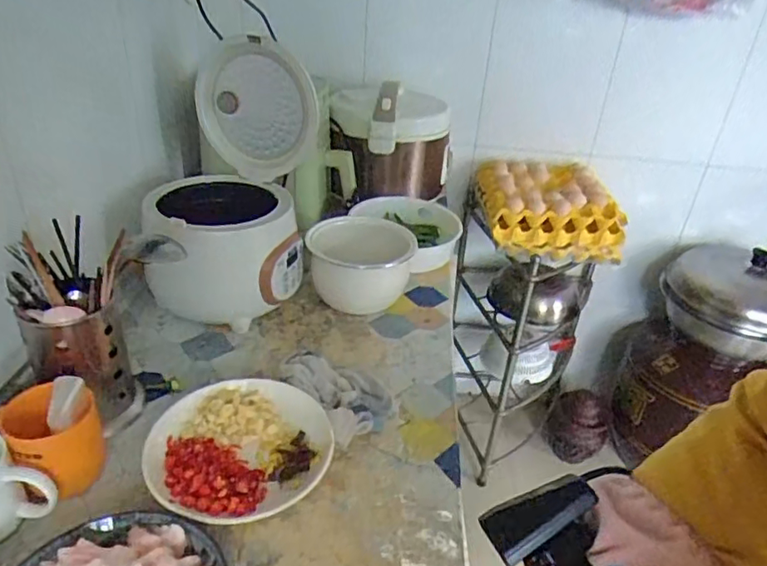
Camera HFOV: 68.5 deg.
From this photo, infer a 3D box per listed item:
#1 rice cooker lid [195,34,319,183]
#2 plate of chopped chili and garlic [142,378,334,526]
[{"bbox_3d":[-0.193,-0.267,0.867,0.176,0.200,0.052,8,31,7],"label":"rice cooker lid"},{"bbox_3d":[-0.165,0.189,0.649,0.197,0.040,0.190,3,30,-2],"label":"plate of chopped chili and garlic"}]

